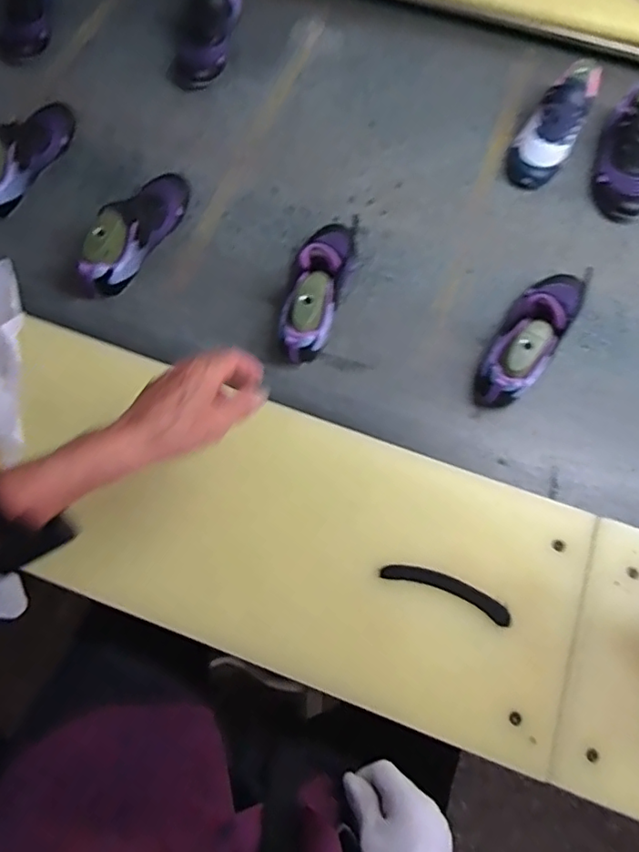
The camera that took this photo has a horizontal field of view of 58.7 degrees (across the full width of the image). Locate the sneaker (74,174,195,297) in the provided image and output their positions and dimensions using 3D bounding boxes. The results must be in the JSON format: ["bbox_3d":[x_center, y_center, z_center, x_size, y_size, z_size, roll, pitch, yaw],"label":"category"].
[{"bbox_3d":[-0.243,-0.267,0.757,0.065,0.085,0.215,21,71,8],"label":"sneaker"}]

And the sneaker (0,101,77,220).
[{"bbox_3d":[-0.419,-0.391,0.794,0.063,0.083,0.207,26,72,9],"label":"sneaker"}]

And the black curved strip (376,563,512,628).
[{"bbox_3d":[0.133,0.169,0.589,0.136,0.008,0.027,20,71,8],"label":"black curved strip"}]

